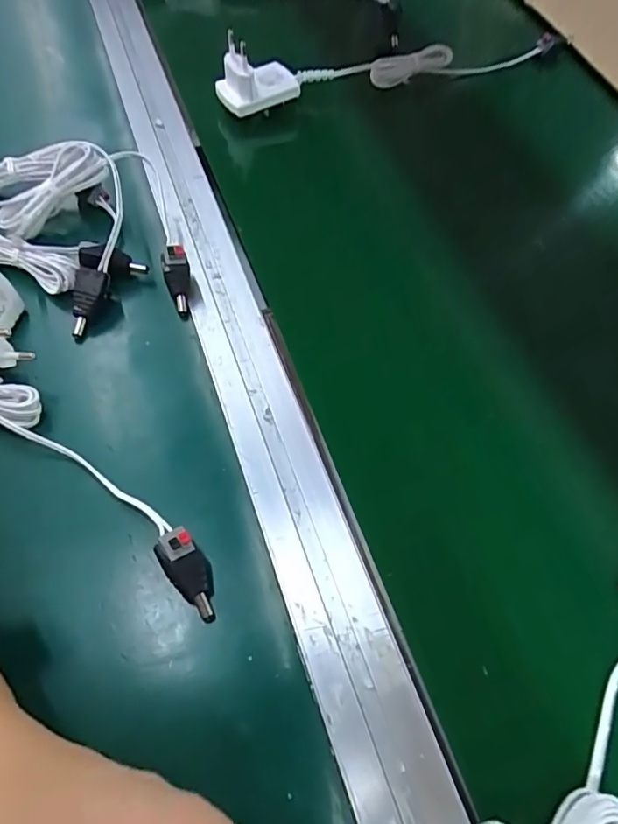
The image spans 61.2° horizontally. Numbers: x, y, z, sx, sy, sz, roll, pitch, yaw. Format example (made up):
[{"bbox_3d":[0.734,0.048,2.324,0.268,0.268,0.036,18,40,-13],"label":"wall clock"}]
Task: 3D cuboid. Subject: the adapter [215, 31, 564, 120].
[{"bbox_3d":[0.080,-0.306,0.442,0.328,0.061,0.037,-22,64,-22],"label":"adapter"}]

